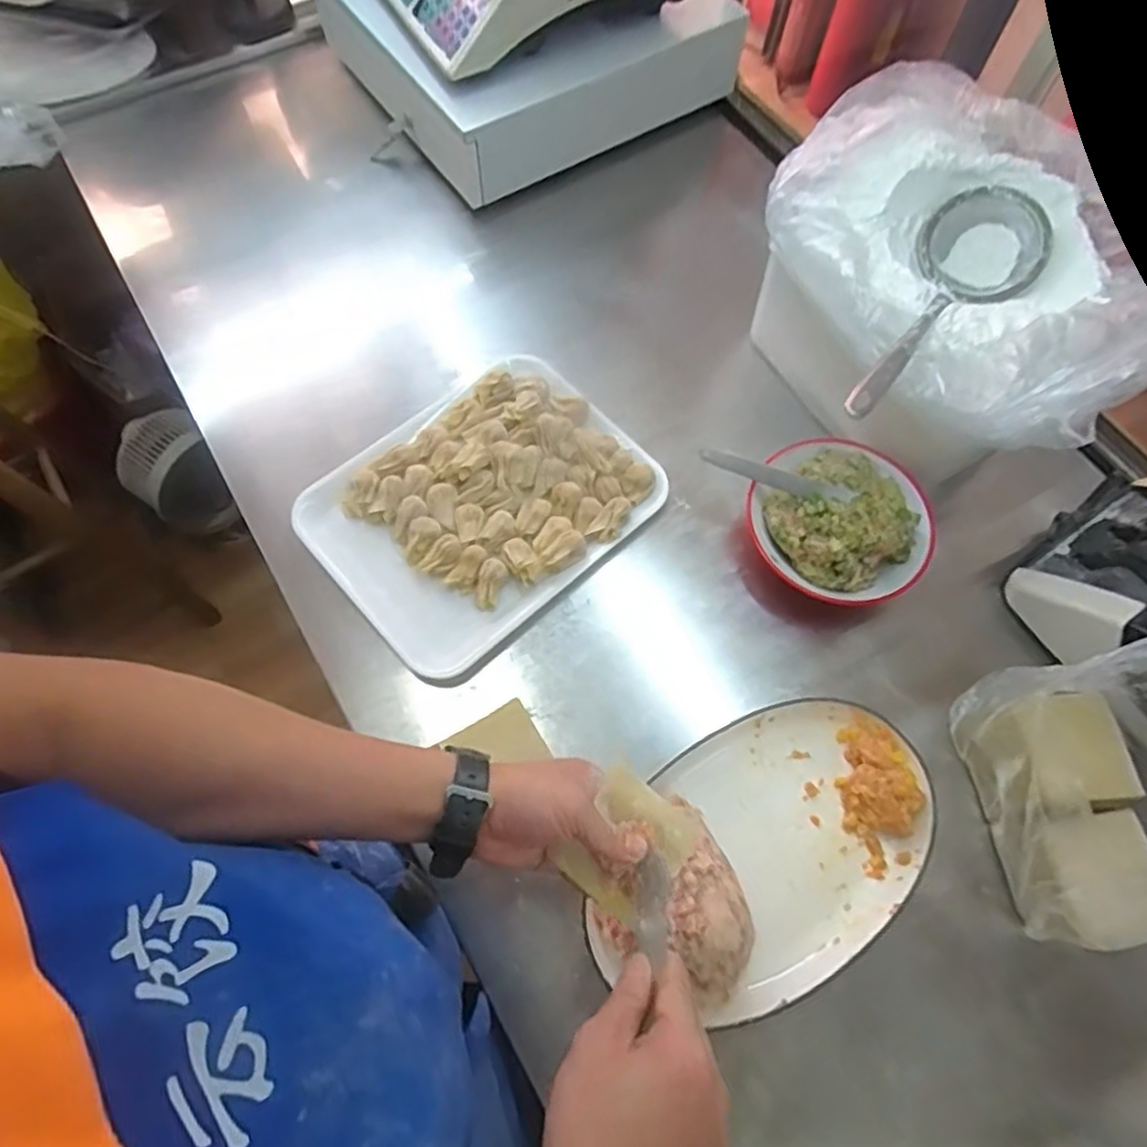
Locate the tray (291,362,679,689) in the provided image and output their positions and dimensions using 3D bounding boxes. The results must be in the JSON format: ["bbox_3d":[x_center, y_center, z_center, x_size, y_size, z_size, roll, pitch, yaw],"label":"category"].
[{"bbox_3d":[-0.093,-0.075,0.717,0.322,0.037,0.255,-40,73,-16],"label":"tray"}]

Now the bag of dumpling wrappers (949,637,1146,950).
[{"bbox_3d":[0.417,0.158,0.505,0.145,0.236,0.190,-2,67,-2],"label":"bag of dumpling wrappers"}]

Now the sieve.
[{"bbox_3d":[0.310,-0.215,0.596,0.100,0.057,0.298,32,70,12],"label":"sieve"}]

